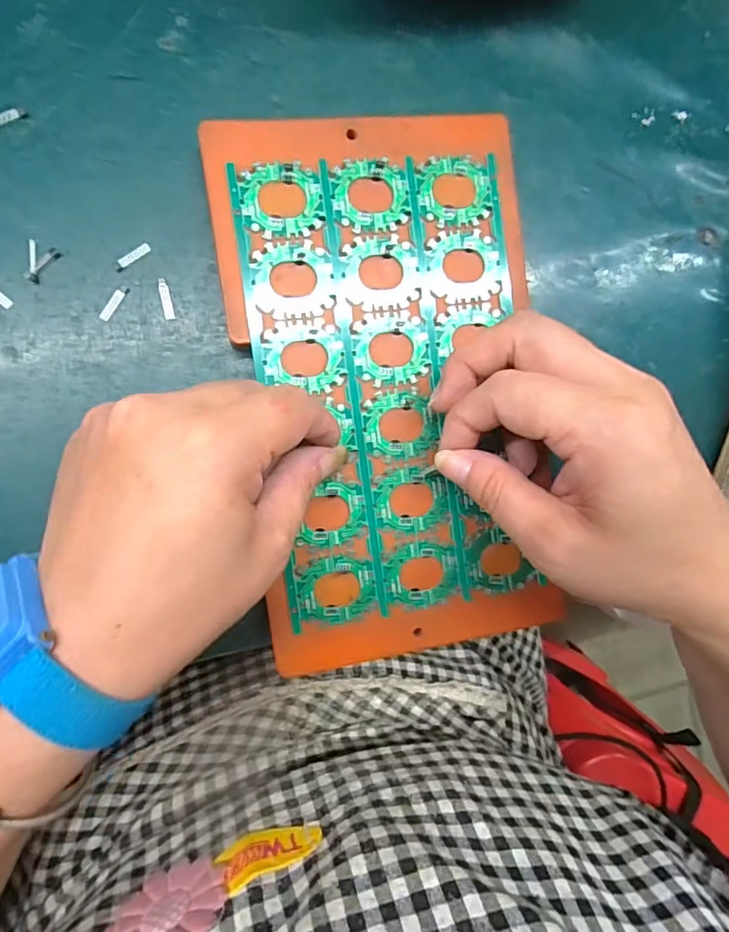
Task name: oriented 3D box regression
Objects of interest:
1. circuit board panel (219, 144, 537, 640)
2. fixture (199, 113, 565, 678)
[{"bbox_3d":[0.011,-0.034,0.240,0.118,0.004,0.201,-5,92,-10],"label":"circuit board panel"},{"bbox_3d":[0.012,-0.035,0.242,0.134,0.007,0.239,-6,92,-10],"label":"fixture"}]

